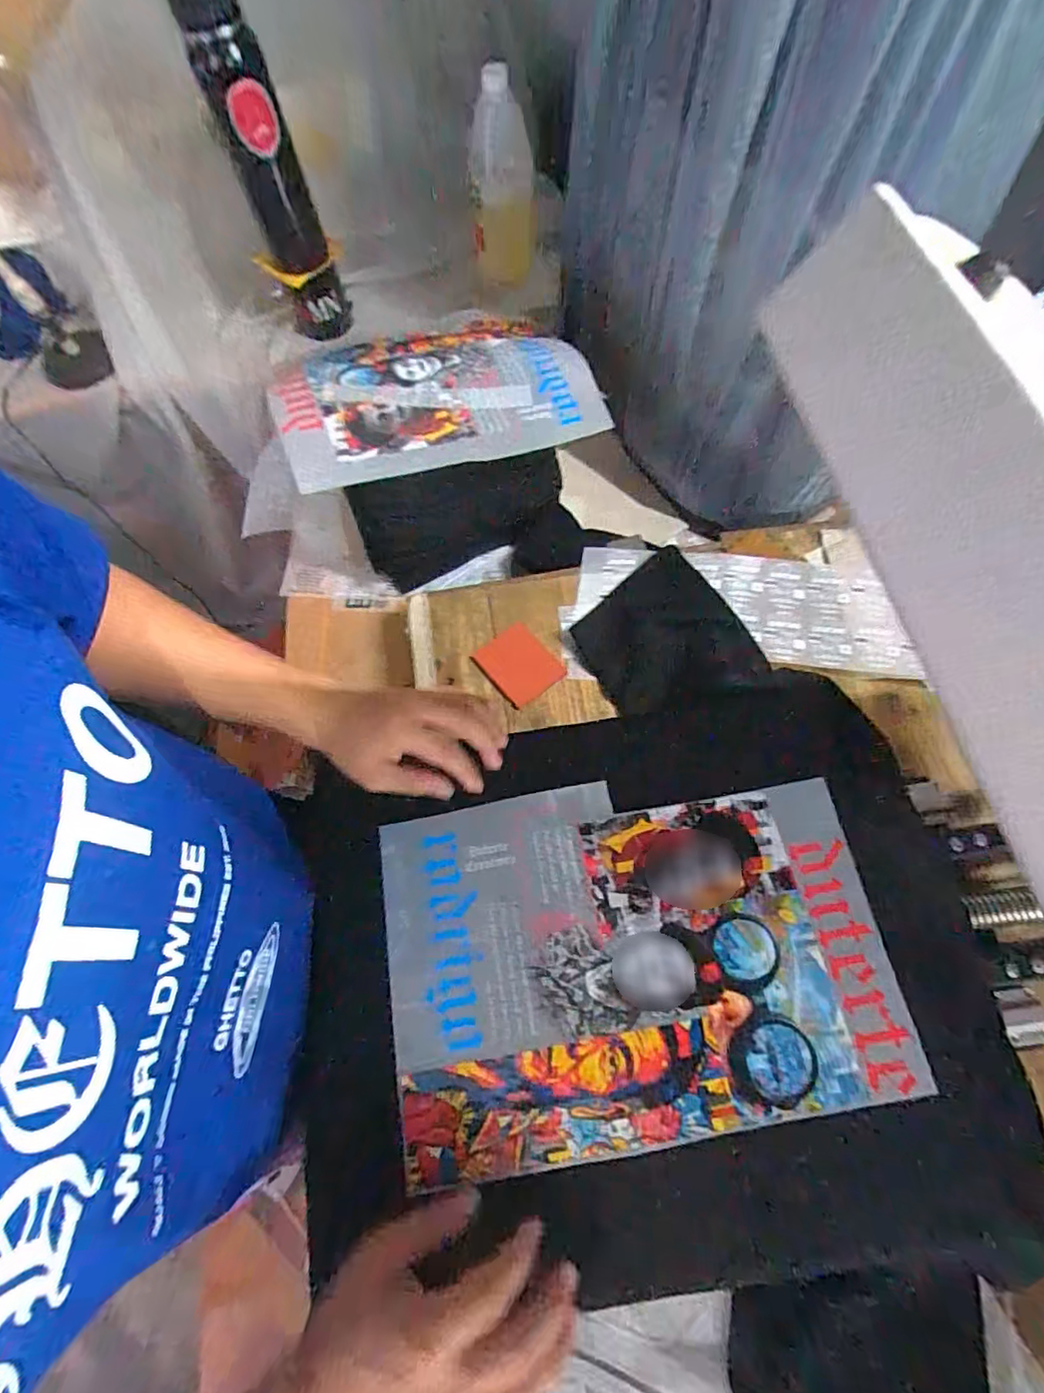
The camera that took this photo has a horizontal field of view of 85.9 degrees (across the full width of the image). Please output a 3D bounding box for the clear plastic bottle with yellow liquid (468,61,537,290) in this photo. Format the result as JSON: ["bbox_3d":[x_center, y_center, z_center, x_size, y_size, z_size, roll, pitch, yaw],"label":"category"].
[{"bbox_3d":[-0.030,-0.718,0.796,0.082,0.251,0.103,-8,68,-1],"label":"clear plastic bottle with yellow liquid"}]

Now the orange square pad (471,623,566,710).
[{"bbox_3d":[-0.004,-0.040,0.696,0.079,0.008,0.095,-36,71,-12],"label":"orange square pad"}]

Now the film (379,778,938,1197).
[{"bbox_3d":[0.086,0.197,0.443,0.376,0.005,0.254,-10,67,-1],"label":"film"}]

